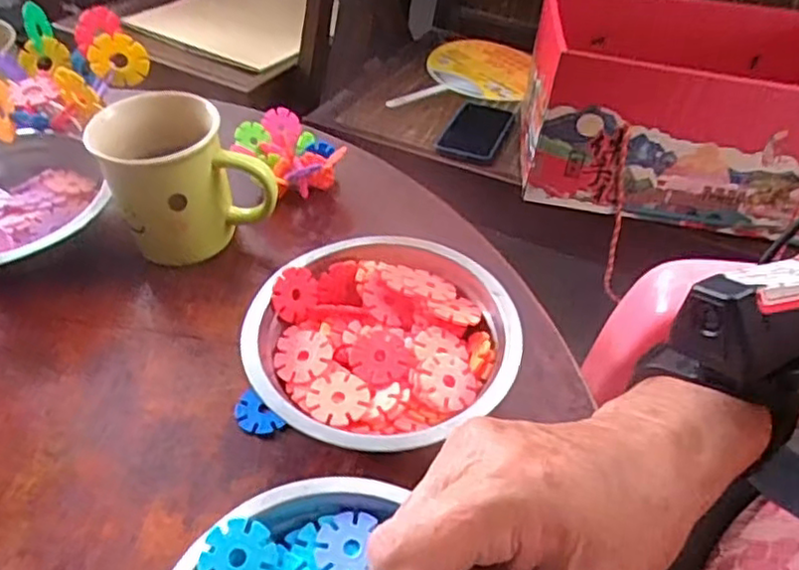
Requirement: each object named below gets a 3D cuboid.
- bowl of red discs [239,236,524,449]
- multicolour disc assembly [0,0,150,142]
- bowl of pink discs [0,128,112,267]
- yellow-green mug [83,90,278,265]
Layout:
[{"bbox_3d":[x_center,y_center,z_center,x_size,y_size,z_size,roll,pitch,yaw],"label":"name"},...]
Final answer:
[{"bbox_3d":[-0.012,0.037,0.379,0.142,0.045,0.135,0,46,-1],"label":"bowl of red discs"},{"bbox_3d":[-0.289,-0.161,0.520,0.168,0.055,0.145,-27,52,-24],"label":"multicolour disc assembly"},{"bbox_3d":[-0.269,-0.048,0.465,0.134,0.048,0.120,-27,52,-24],"label":"bowl of pink discs"},{"bbox_3d":[-0.141,-0.070,0.453,0.105,0.096,0.069,-12,47,-12],"label":"yellow-green mug"}]

